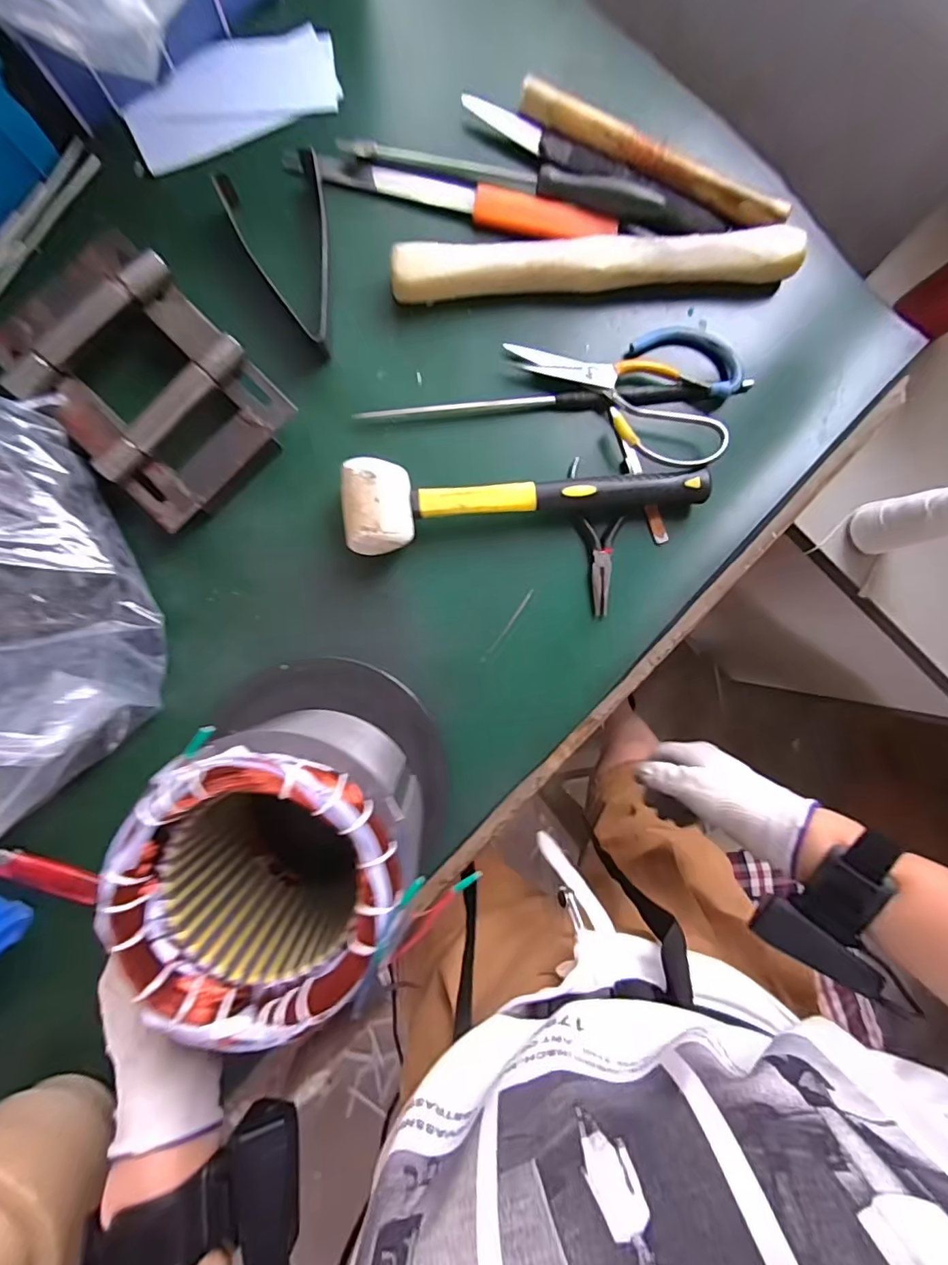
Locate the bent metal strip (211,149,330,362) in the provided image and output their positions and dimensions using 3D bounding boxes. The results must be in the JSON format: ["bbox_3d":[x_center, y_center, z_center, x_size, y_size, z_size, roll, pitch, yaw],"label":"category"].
[{"bbox_3d":[-0.139,-0.289,0.412,0.076,0.031,0.143,-18,92,-3],"label":"bent metal strip"}]

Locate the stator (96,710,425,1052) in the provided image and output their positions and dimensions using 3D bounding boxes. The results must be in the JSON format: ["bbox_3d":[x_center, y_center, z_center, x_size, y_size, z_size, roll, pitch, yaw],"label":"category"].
[{"bbox_3d":[-0.110,0.124,0.325,0.143,0.146,0.133,0,90,-5],"label":"stator"}]

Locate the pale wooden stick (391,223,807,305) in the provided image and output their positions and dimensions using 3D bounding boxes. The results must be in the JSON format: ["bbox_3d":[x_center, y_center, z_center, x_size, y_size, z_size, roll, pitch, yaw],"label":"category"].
[{"bbox_3d":[0.096,-0.290,0.416,0.312,0.031,0.040,-6,91,-3],"label":"pale wooden stick"}]

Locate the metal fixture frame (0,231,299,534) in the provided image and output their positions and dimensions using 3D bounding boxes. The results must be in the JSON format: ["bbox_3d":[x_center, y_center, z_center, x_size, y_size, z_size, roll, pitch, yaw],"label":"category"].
[{"bbox_3d":[-0.248,-0.188,0.398,0.192,0.048,0.132,44,88,-3],"label":"metal fixture frame"}]

